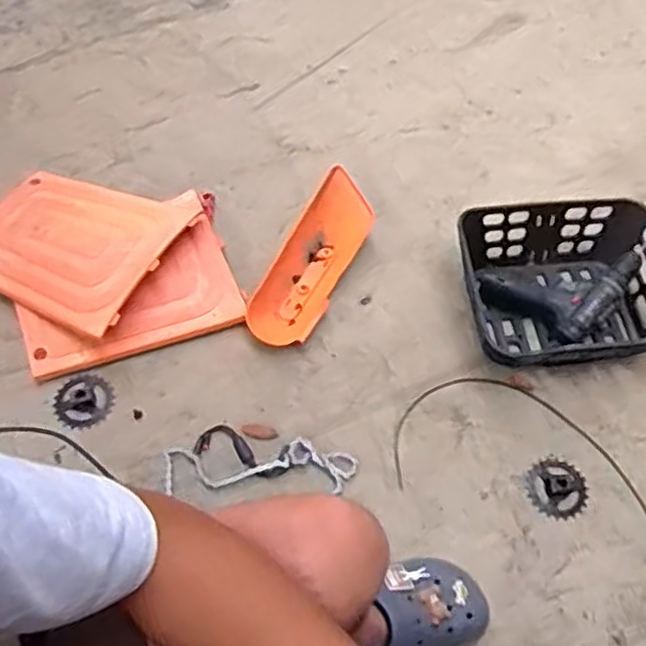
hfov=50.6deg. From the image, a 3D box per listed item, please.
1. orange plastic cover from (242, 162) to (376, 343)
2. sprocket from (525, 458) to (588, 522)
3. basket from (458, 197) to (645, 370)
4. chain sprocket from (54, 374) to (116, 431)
[{"bbox_3d":[-0.016,-0.103,1.120,0.113,0.057,0.325,25,63,12],"label":"orange plastic cover"},{"bbox_3d":[0.330,0.234,0.964,0.083,0.008,0.086,1,61,-1],"label":"sprocket"},{"bbox_3d":[0.384,-0.055,1.077,0.311,0.115,0.264,-5,61,-5],"label":"basket"},{"bbox_3d":[-0.350,0.116,1.002,0.085,0.009,0.082,1,61,-1],"label":"chain sprocket"}]

